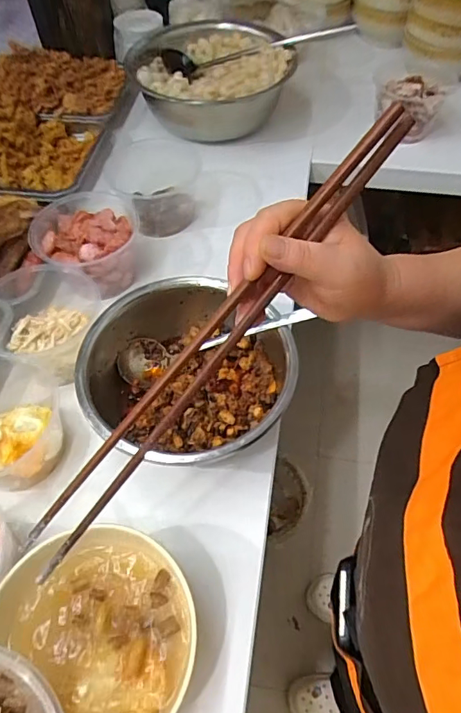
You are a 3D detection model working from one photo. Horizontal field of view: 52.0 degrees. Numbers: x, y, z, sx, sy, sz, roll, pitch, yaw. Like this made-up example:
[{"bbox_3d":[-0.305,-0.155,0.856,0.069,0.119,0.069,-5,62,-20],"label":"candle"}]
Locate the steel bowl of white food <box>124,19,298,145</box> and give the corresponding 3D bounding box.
[{"bbox_3d":[-0.042,-0.622,1.092,0.357,0.148,0.362,-4,56,-1],"label":"steel bowl of white food"}]

